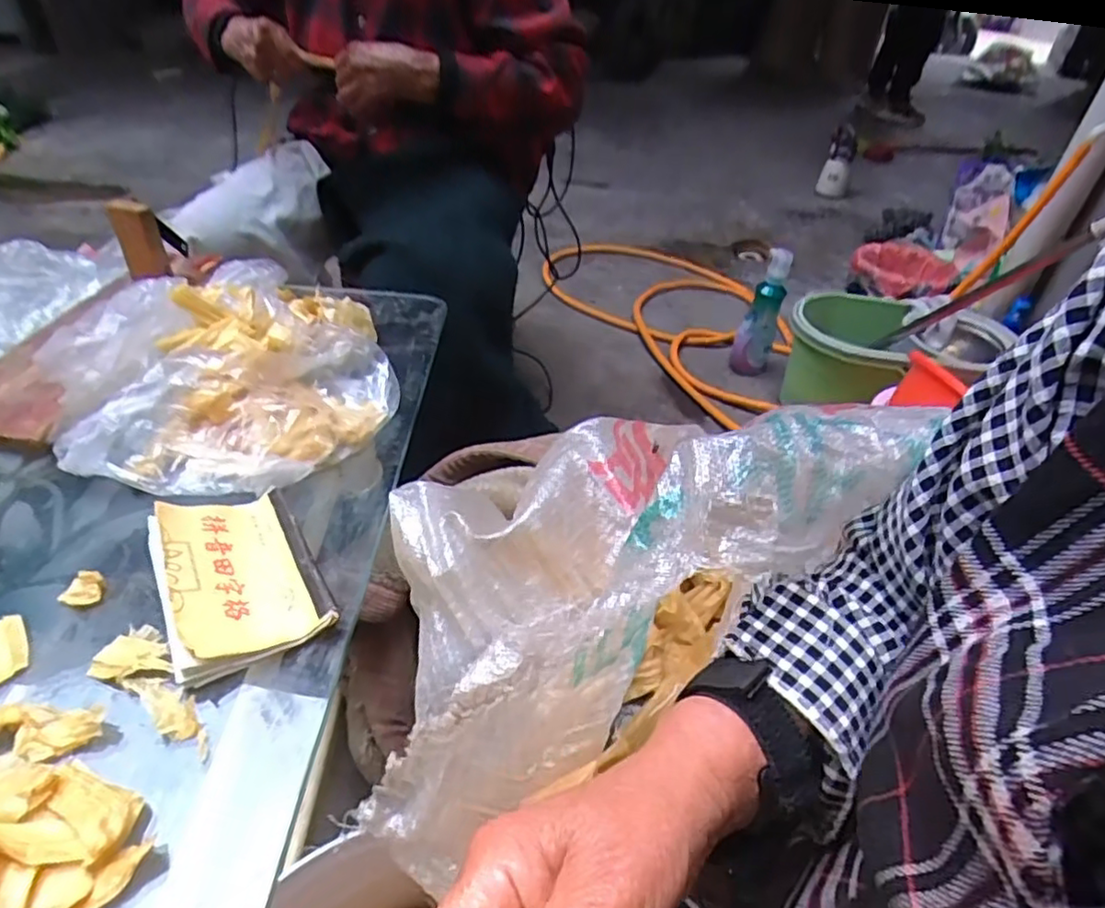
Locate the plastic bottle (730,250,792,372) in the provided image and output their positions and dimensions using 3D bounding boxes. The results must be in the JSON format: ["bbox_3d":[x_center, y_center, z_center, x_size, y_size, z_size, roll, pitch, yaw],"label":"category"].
[{"bbox_3d":[0.474,-0.315,1.456,0.084,0.281,0.065,18,42,15],"label":"plastic bottle"}]

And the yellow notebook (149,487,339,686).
[{"bbox_3d":[-0.212,0.077,0.432,0.088,0.036,0.135,-20,46,-26],"label":"yellow notebook"}]

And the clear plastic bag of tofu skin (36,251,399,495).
[{"bbox_3d":[-0.289,-0.105,0.596,0.260,0.085,0.346,-9,42,-15],"label":"clear plastic bag of tofu skin"}]

